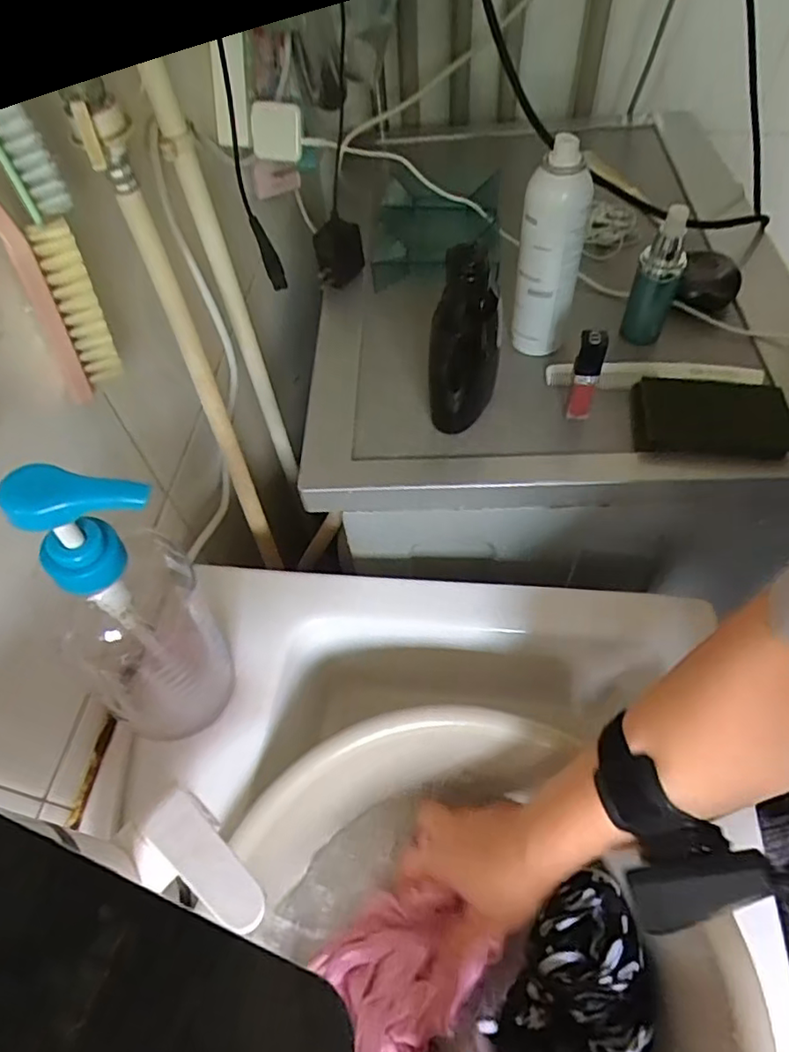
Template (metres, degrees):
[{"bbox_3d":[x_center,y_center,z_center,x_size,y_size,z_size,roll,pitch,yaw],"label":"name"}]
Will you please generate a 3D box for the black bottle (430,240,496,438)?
[{"bbox_3d":[0.053,-0.143,0.445,0.050,0.138,0.070,5,56,7],"label":"black bottle"}]

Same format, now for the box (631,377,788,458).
[{"bbox_3d":[0.247,-0.087,0.466,0.114,0.016,0.076,6,56,7],"label":"box"}]

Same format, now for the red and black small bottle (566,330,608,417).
[{"bbox_3d":[0.145,-0.112,0.454,0.019,0.073,0.018,14,58,12],"label":"red and black small bottle"}]

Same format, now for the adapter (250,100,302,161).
[{"bbox_3d":[-0.112,-0.373,0.567,0.047,0.048,0.022,1,56,4],"label":"adapter"}]

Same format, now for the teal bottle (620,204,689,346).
[{"bbox_3d":[0.216,-0.204,0.489,0.034,0.101,0.028,20,59,16],"label":"teal bottle"}]

